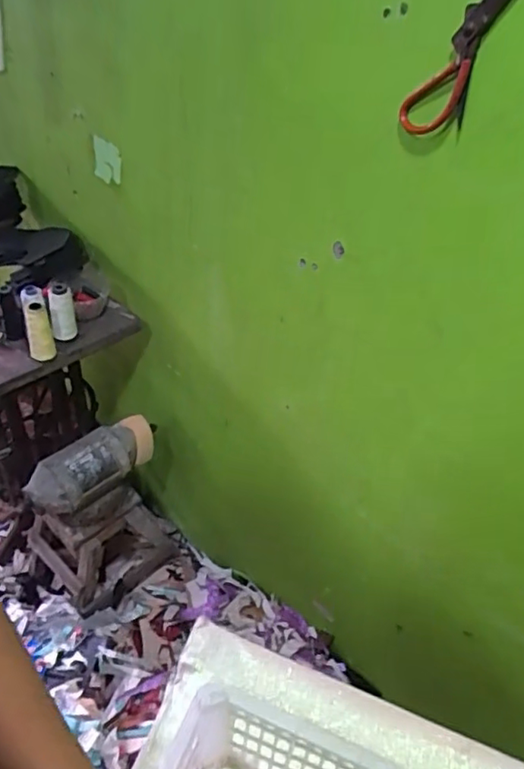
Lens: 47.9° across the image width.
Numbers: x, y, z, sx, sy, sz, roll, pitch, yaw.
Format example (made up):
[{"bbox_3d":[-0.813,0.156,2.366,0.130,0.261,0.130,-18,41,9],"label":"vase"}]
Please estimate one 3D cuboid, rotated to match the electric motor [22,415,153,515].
[{"bbox_3d":[-0.366,0.172,1.280,0.126,0.105,0.286,32,47,27],"label":"electric motor"}]

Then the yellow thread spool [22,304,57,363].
[{"bbox_3d":[-0.425,-0.100,1.122,0.047,0.108,0.044,-10,43,-18],"label":"yellow thread spool"}]

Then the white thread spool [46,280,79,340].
[{"bbox_3d":[-0.393,-0.144,1.162,0.044,0.108,0.047,-6,42,-13],"label":"white thread spool"}]

